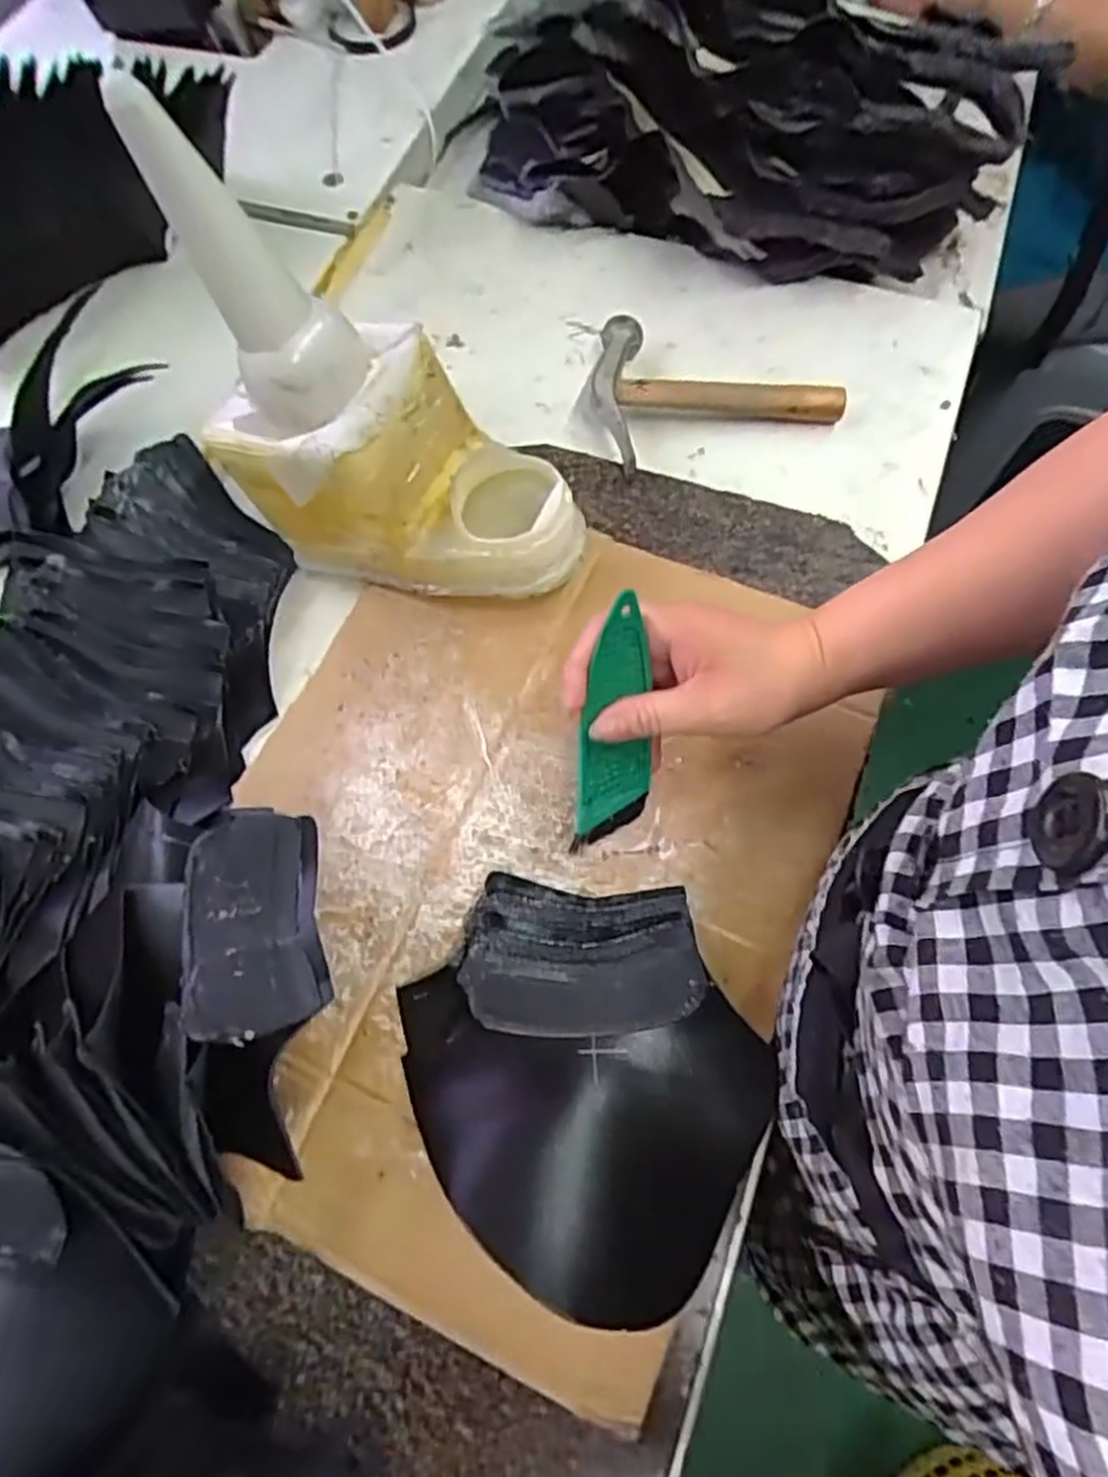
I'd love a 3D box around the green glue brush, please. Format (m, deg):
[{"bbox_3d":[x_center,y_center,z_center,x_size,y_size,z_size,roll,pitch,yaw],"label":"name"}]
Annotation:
[{"bbox_3d":[0.033,-0.003,0.382,0.042,0.125,0.007,-6,27,-23],"label":"green glue brush"}]

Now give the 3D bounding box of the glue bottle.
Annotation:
[{"bbox_3d":[-0.086,-0.180,0.421,0.208,0.232,0.097,17,72,11],"label":"glue bottle"}]

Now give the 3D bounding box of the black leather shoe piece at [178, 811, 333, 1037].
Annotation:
[{"bbox_3d":[-0.137,0.081,0.347,0.058,0.022,0.122,-18,45,-7],"label":"black leather shoe piece"}]

